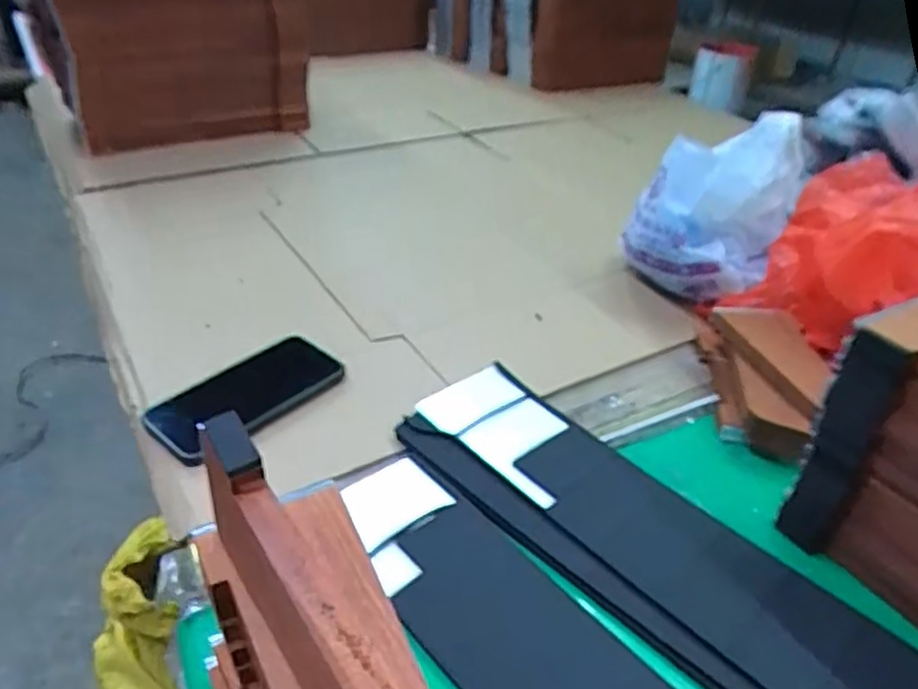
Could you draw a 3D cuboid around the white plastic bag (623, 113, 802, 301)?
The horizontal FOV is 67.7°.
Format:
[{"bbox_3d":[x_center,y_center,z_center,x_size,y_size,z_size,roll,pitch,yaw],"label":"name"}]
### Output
[{"bbox_3d":[0.269,-0.149,0.741,0.166,0.177,0.117,18,37,20],"label":"white plastic bag"}]

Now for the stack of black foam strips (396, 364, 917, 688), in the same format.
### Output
[{"bbox_3d":[0.157,0.154,0.466,0.127,0.034,0.490,-27,45,-36],"label":"stack of black foam strips"}]

